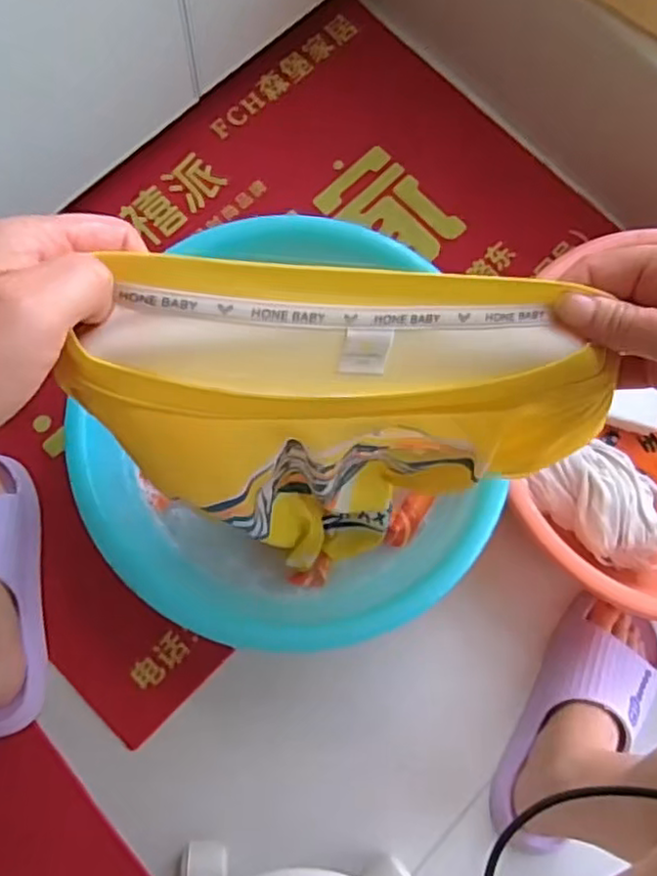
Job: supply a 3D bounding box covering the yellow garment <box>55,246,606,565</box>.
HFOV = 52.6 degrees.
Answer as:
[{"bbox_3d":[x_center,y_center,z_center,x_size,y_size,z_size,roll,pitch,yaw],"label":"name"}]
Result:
[{"bbox_3d":[0.018,0.021,0.436,0.227,0.394,0.108,-2,80,-2],"label":"yellow garment"}]

